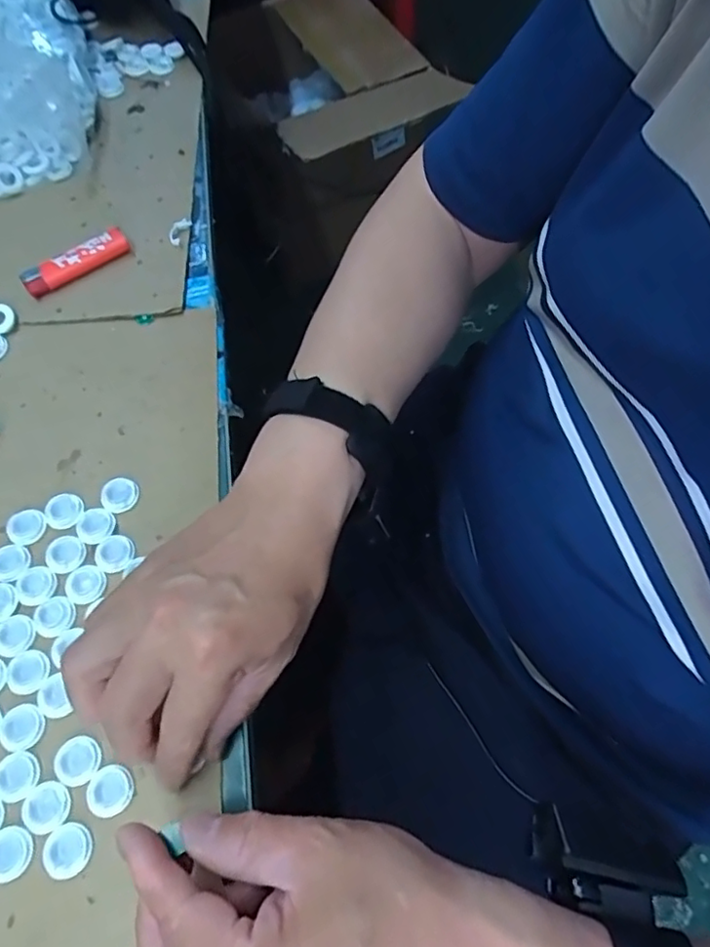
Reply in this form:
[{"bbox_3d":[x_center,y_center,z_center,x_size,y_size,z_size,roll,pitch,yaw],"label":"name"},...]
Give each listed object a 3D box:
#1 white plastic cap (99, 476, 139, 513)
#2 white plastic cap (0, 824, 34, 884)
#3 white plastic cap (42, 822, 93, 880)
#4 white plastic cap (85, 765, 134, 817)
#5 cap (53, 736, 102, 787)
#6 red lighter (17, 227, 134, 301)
[{"bbox_3d":[-0.148,0.014,0.366,0.021,0.006,0.023,0,65,0],"label":"white plastic cap"},{"bbox_3d":[-0.170,0.185,0.284,0.022,0.004,0.023,0,65,0],"label":"white plastic cap"},{"bbox_3d":[-0.141,0.184,0.285,0.021,0.006,0.022,0,65,0],"label":"white plastic cap"},{"bbox_3d":[-0.125,0.161,0.295,0.021,0.004,0.023,0,65,0],"label":"white plastic cap"},{"bbox_3d":[-0.144,0.149,0.302,0.022,0.004,0.022,0,65,0],"label":"cap"},{"bbox_3d":[-0.209,-0.160,0.438,0.081,0.014,0.019,-36,70,-16],"label":"red lighter"}]

